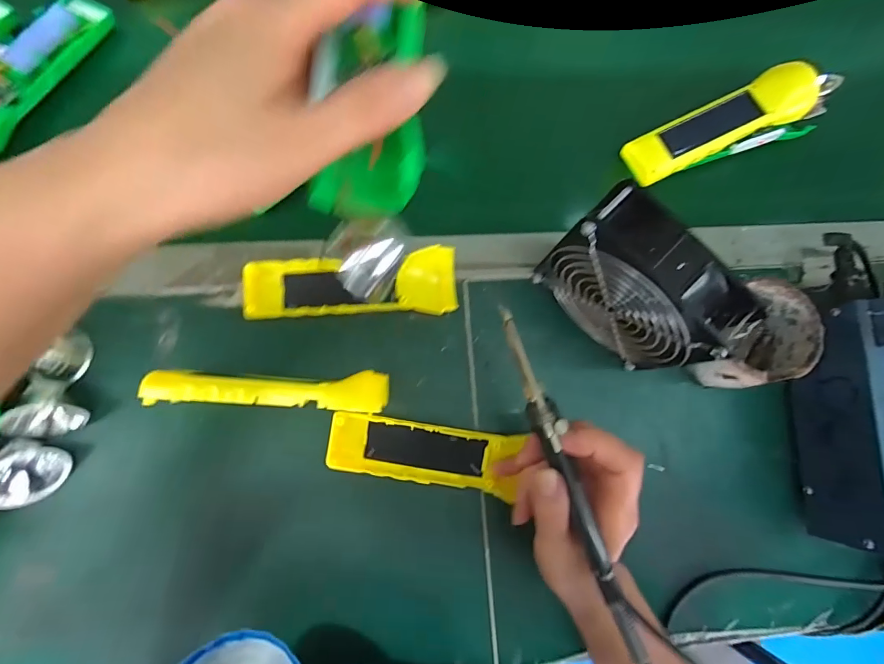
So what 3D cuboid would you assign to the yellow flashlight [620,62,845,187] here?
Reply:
[{"bbox_3d":[0.264,-0.188,0.368,0.209,0.042,0.053,-19,84,-7],"label":"yellow flashlight"}]

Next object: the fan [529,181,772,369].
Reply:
[{"bbox_3d":[0.131,-0.027,0.303,0.046,0.123,0.116,-44,85,-12],"label":"fan"}]

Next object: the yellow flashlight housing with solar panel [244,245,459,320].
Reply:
[{"bbox_3d":[-0.069,-0.037,0.334,0.162,0.028,0.049,-1,78,-5],"label":"yellow flashlight housing with solar panel"}]

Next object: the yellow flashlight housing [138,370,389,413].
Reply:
[{"bbox_3d":[-0.121,0.041,0.306,0.161,0.047,0.027,3,78,-5],"label":"yellow flashlight housing"}]

